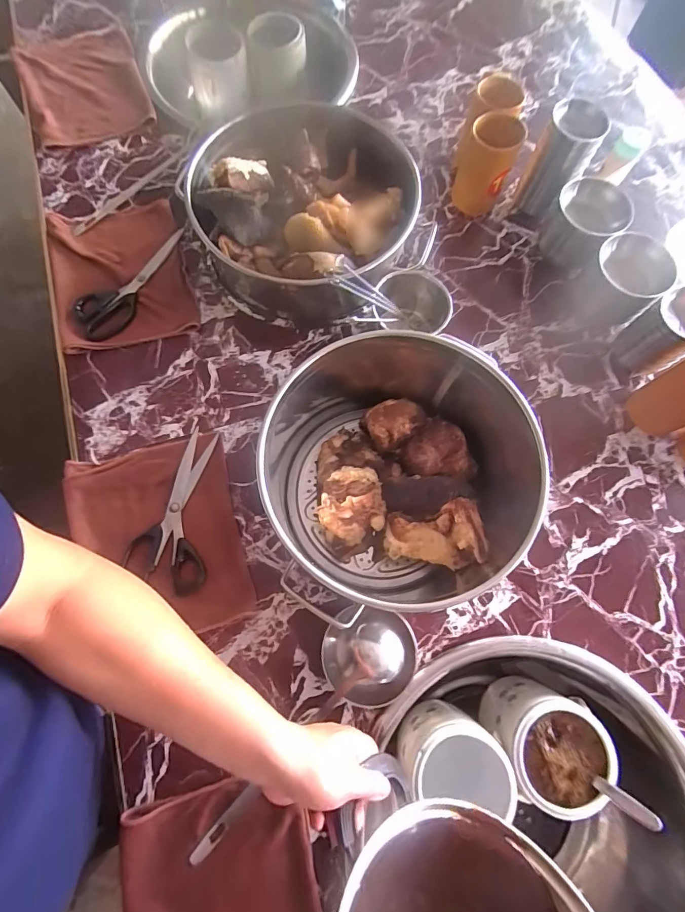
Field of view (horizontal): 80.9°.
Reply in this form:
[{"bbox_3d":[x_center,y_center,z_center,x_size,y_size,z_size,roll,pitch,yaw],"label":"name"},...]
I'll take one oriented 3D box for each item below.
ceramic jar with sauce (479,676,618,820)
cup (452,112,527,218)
[{"bbox_3d":[0.268,0.384,0.547,0.125,0.119,0.124,1,74,-2],"label":"ceramic jar with sauce"},{"bbox_3d":[0.248,-0.502,0.701,0.087,0.129,0.083,1,74,-2],"label":"cup"}]

